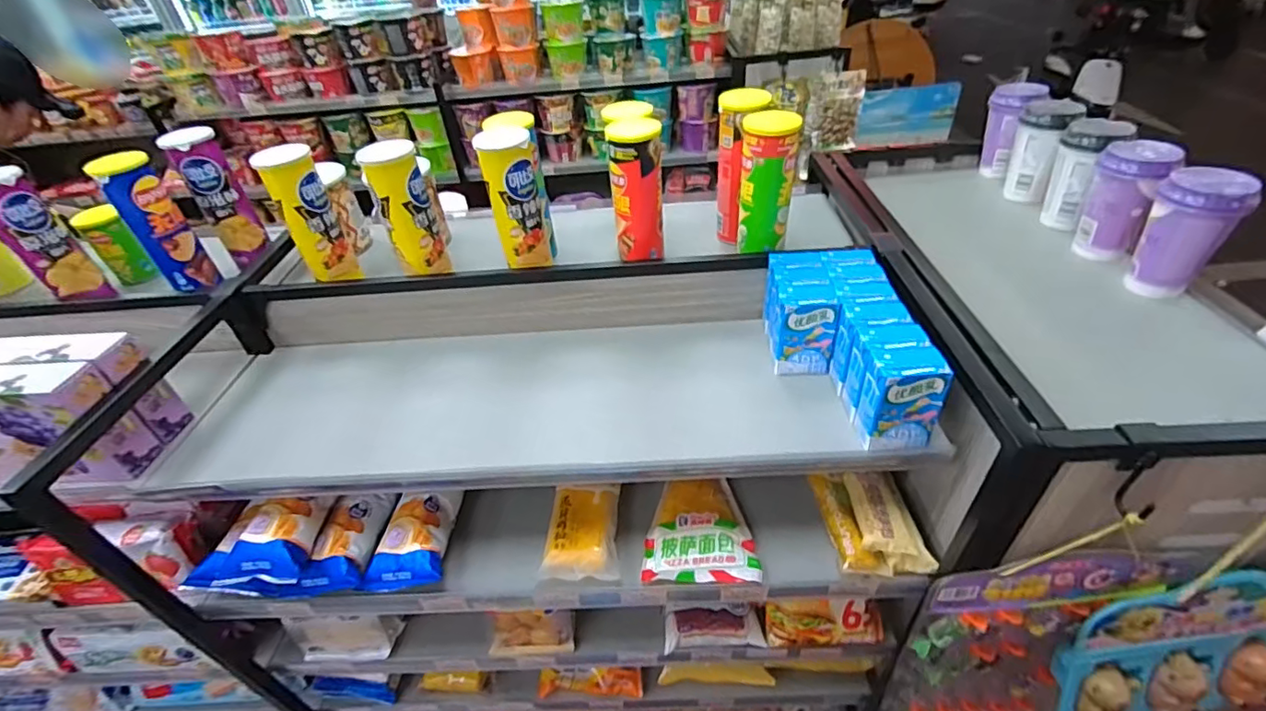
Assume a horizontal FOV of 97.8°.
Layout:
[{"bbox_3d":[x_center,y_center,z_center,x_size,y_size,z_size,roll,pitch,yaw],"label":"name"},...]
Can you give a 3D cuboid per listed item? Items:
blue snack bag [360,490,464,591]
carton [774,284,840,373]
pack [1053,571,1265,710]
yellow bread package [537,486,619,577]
[{"bbox_3d":[-0.279,0.227,0.701,0.091,0.044,0.120,-4,40,1],"label":"blue snack bag"},{"bbox_3d":[0.210,-0.030,0.678,0.068,0.102,0.046,2,40,9],"label":"carton"},{"bbox_3d":[0.604,0.316,0.585,0.261,0.206,0.062,-7,40,-2],"label":"pack"},{"bbox_3d":[-0.060,0.221,0.702,0.088,0.039,0.123,1,40,7],"label":"yellow bread package"}]

